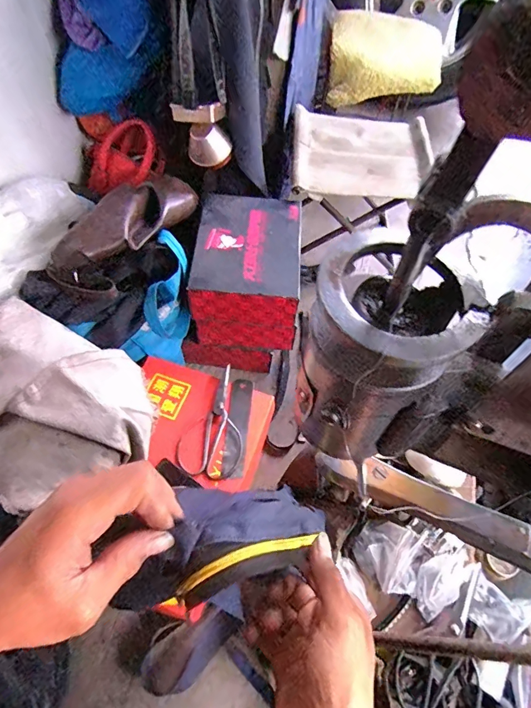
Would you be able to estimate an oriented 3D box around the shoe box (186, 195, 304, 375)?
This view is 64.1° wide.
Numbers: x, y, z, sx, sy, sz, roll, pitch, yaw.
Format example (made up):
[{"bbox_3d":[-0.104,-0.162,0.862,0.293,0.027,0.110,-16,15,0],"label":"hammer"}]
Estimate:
[{"bbox_3d":[-0.043,-0.122,0.745,0.183,0.211,0.205,-1,59,-3],"label":"shoe box"}]

